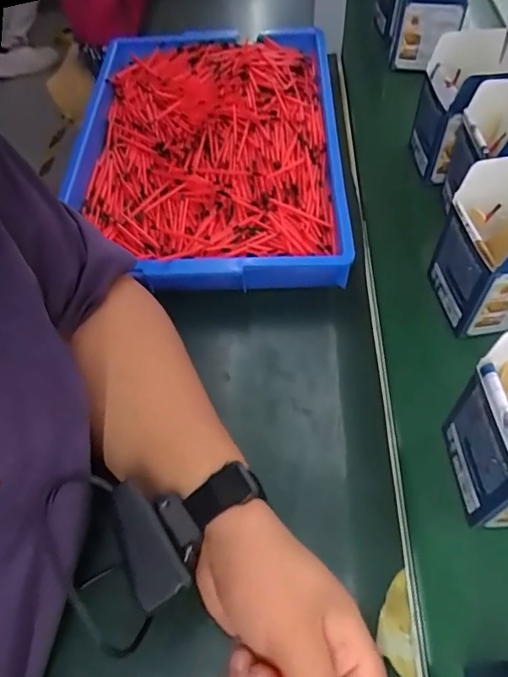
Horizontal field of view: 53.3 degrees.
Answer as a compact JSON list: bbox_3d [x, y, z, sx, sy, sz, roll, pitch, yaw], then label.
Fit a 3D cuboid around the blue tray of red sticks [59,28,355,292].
[{"bbox_3d":[-0.057,-0.213,0.554,0.287,0.048,0.396,-1,55,1],"label":"blue tray of red sticks"}]

